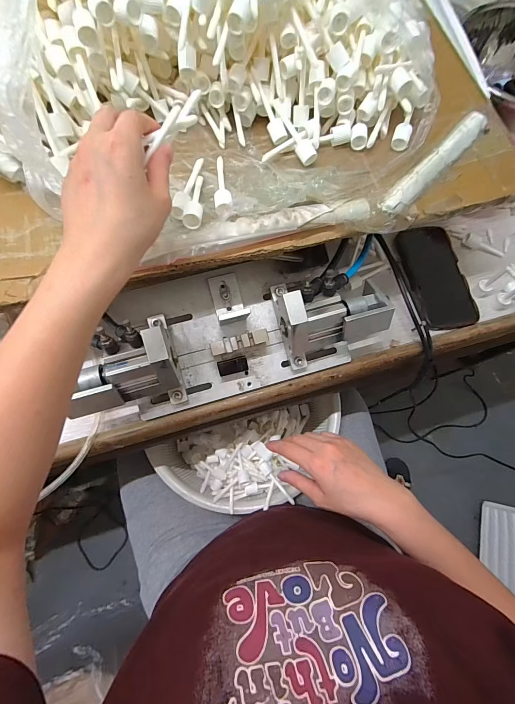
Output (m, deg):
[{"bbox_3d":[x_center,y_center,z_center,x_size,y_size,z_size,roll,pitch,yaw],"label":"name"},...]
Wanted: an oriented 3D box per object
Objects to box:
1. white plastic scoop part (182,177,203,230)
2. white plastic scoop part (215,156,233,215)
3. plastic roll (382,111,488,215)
[{"bbox_3d":[-0.064,-0.159,0.337,0.019,0.016,0.077,-1,57,-2],"label":"white plastic scoop part"},{"bbox_3d":[-0.038,-0.179,0.347,0.018,0.017,0.091,-6,73,-4],"label":"white plastic scoop part"},{"bbox_3d":[0.196,-0.209,0.358,0.025,0.014,0.173,43,76,11],"label":"plastic roll"}]

